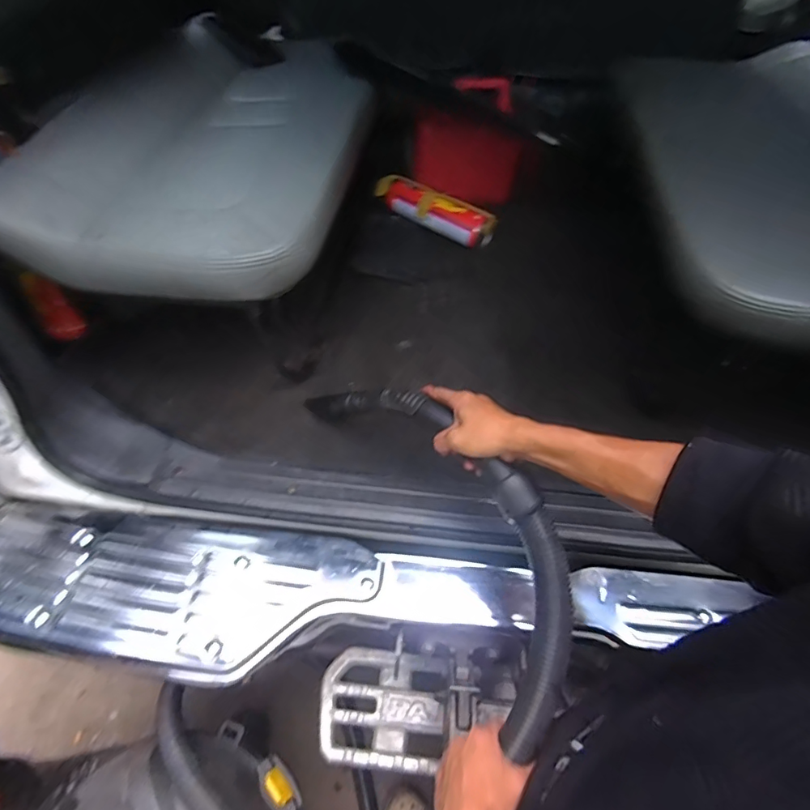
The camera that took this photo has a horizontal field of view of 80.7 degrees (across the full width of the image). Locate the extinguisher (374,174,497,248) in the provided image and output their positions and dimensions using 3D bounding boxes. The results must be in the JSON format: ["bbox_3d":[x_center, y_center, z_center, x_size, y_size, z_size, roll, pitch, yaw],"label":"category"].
[{"bbox_3d":[0.058,-0.435,1.057,0.292,0.056,0.071,30,58,21],"label":"extinguisher"}]

